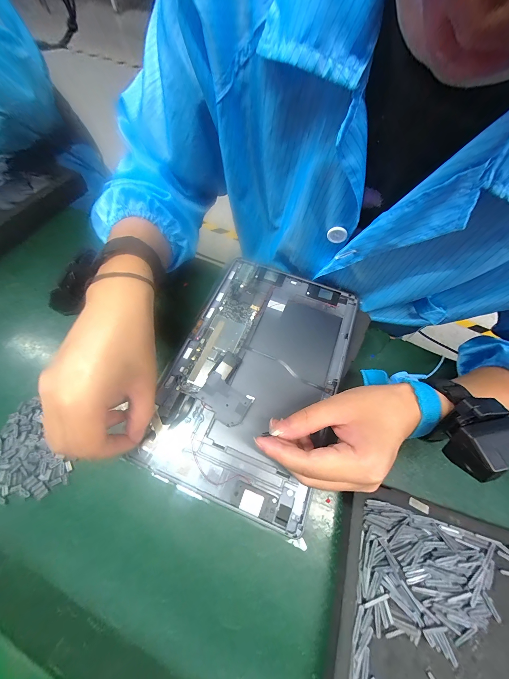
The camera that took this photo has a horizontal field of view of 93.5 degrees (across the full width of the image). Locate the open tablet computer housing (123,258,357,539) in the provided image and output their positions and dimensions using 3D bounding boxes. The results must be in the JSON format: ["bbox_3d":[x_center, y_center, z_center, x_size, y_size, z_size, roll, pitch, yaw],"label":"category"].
[{"bbox_3d":[0.004,0.026,0.254,0.159,0.014,0.253,20,66,7],"label":"open tablet computer housing"}]

